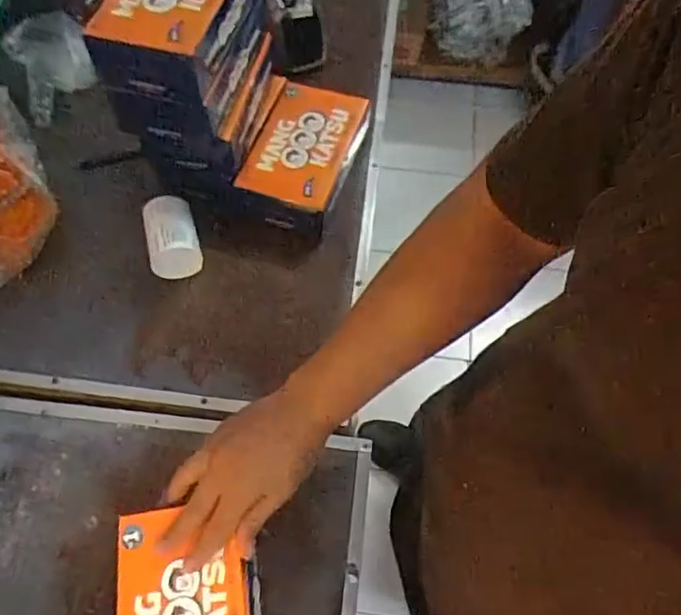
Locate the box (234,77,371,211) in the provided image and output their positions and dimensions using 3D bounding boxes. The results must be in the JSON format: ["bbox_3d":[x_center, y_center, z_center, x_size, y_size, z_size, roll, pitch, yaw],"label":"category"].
[{"bbox_3d":[-0.039,-0.193,0.722,0.108,0.037,0.171,19,63,9],"label":"box"}]

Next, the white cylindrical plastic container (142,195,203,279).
[{"bbox_3d":[-0.193,-0.078,0.701,0.057,0.056,0.083,-13,63,-8],"label":"white cylindrical plastic container"}]

